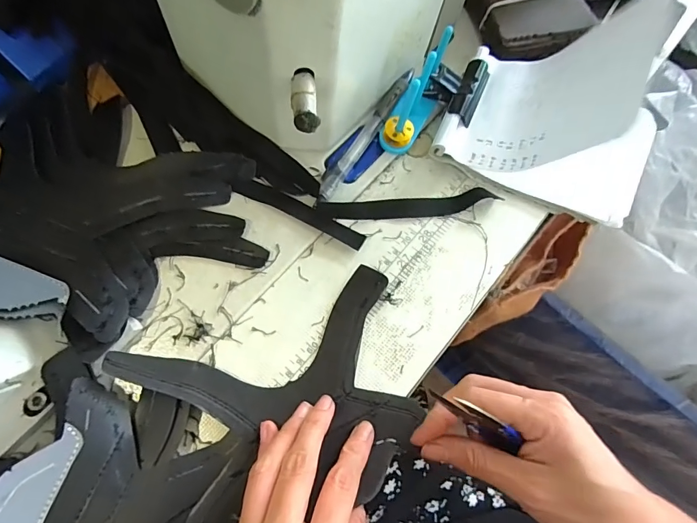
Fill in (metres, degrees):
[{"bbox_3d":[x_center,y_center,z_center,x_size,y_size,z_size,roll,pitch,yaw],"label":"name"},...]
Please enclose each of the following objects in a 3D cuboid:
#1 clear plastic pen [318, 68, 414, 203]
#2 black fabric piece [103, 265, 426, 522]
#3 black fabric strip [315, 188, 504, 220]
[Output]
[{"bbox_3d":[0.014,-0.097,0.312,0.013,0.016,0.129,31,71,12],"label":"clear plastic pen"},{"bbox_3d":[-0.035,0.082,0.238,0.162,0.024,0.121,-23,69,-9],"label":"black fabric piece"},{"bbox_3d":[0.043,-0.040,0.297,0.128,0.008,0.017,-6,67,-2],"label":"black fabric strip"}]

